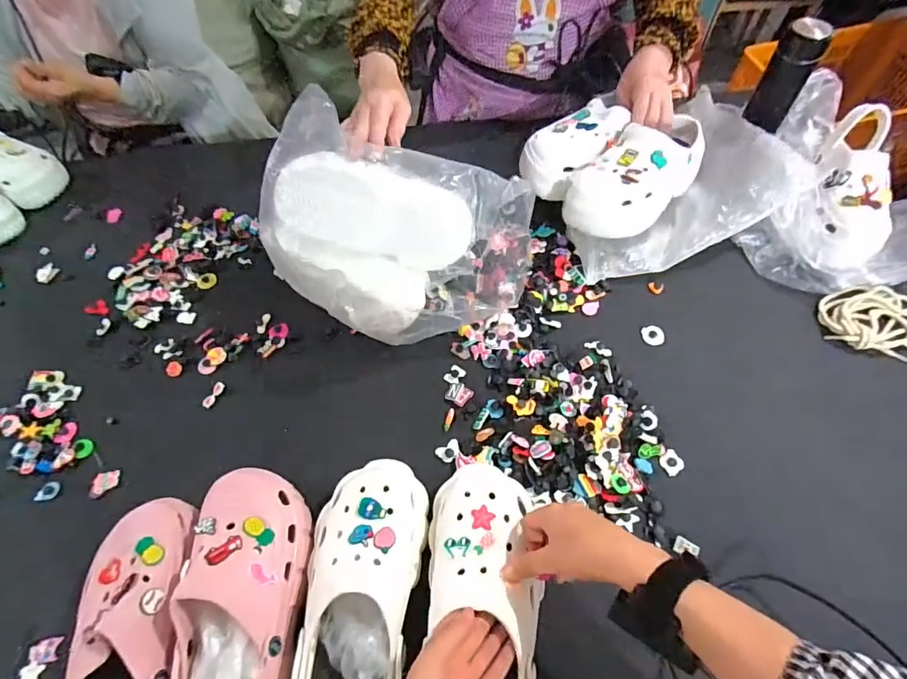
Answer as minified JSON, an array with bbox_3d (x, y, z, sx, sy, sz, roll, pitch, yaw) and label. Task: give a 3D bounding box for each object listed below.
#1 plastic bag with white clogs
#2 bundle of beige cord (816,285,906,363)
[{"bbox_3d":[-0.073,-0.140,0.623,0.342,0.219,0.268,6,61,6],"label":"plastic bag with white clogs"},{"bbox_3d":[0.590,-0.044,0.654,0.125,0.028,0.147,29,66,17],"label":"bundle of beige cord"}]

